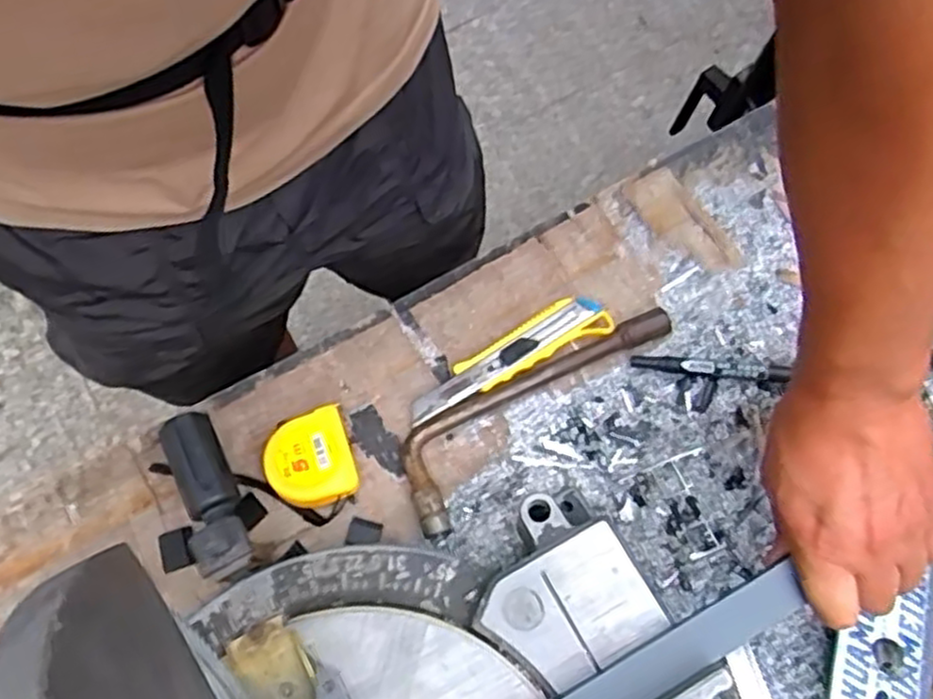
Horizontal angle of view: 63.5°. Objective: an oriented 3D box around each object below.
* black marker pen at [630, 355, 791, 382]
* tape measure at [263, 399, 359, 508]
[{"bbox_3d":[0.197,0.016,0.617,0.120,0.016,0.016,7,68,5],"label":"black marker pen"},{"bbox_3d":[-0.121,0.086,0.587,0.064,0.034,0.070,-16,68,-5],"label":"tape measure"}]

